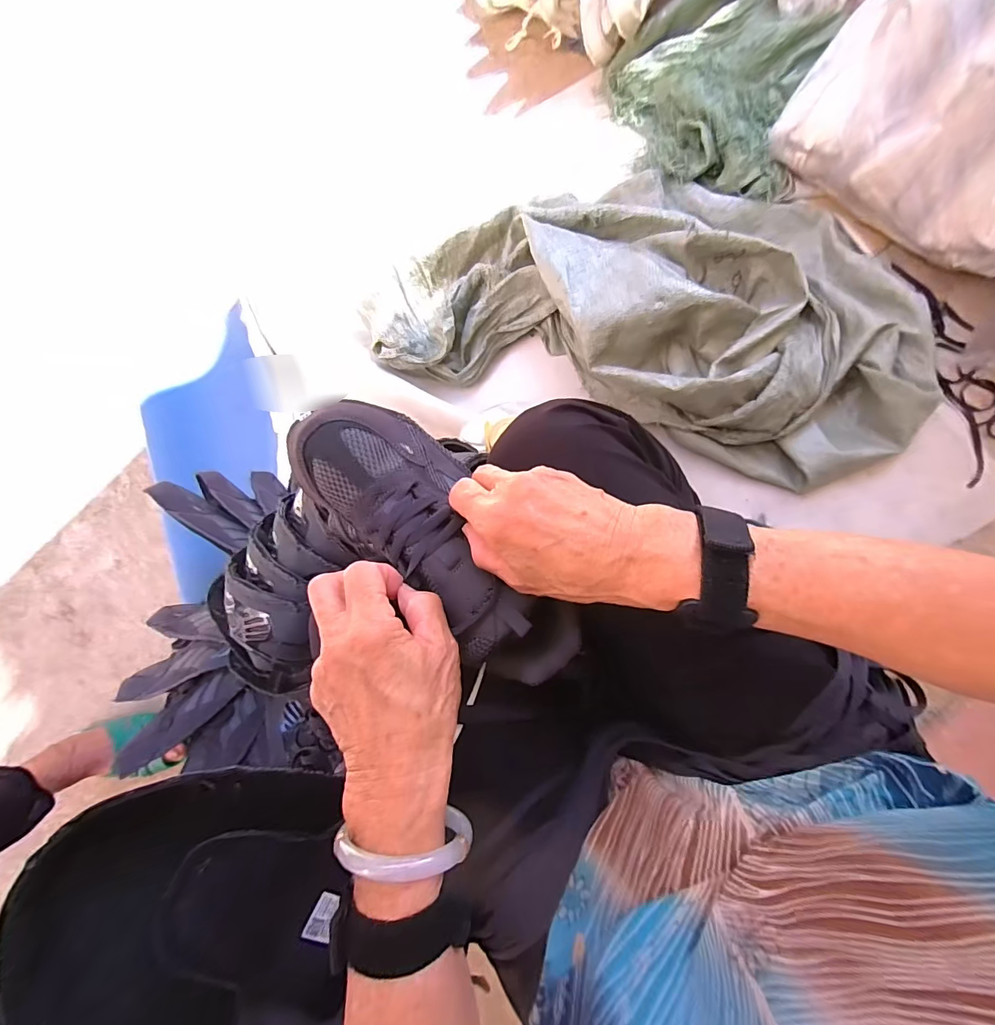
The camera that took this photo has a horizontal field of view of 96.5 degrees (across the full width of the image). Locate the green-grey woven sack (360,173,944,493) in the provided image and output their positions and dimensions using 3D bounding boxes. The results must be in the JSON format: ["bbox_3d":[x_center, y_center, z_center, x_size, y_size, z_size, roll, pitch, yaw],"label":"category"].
[{"bbox_3d":[0.230,-0.336,0.673,0.824,0.132,0.430,17,85,8],"label":"green-grey woven sack"}]

